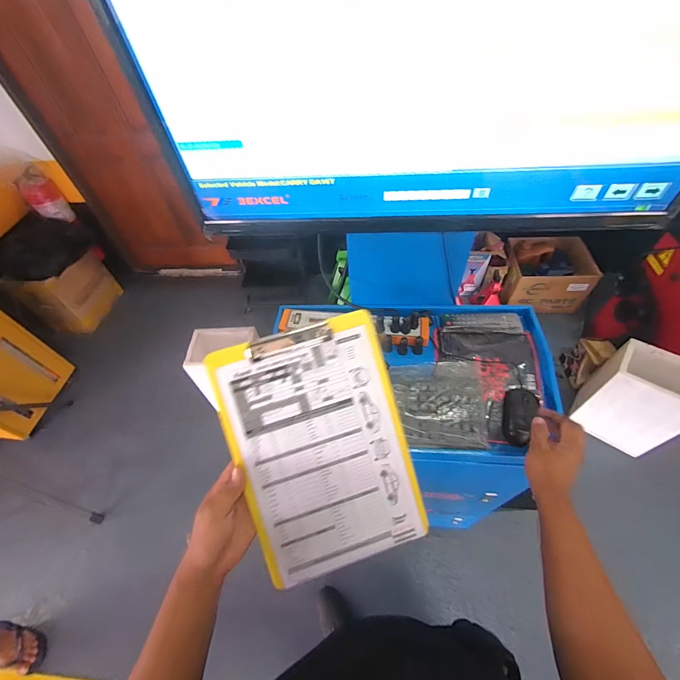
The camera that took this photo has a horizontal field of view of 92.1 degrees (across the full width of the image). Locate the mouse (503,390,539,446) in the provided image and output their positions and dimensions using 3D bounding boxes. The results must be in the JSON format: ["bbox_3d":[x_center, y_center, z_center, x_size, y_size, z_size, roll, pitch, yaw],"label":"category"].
[{"bbox_3d":[0.358,0.152,0.645,0.061,0.037,0.111,15,71,13],"label":"mouse"}]

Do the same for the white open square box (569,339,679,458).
[{"bbox_3d":[1.222,0.249,1.359,0.305,0.410,0.231,30,60,22],"label":"white open square box"}]

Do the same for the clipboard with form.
[{"bbox_3d":[-0.022,0.151,0.458,0.229,0.008,0.336,-16,94,-7],"label":"clipboard with form"}]

